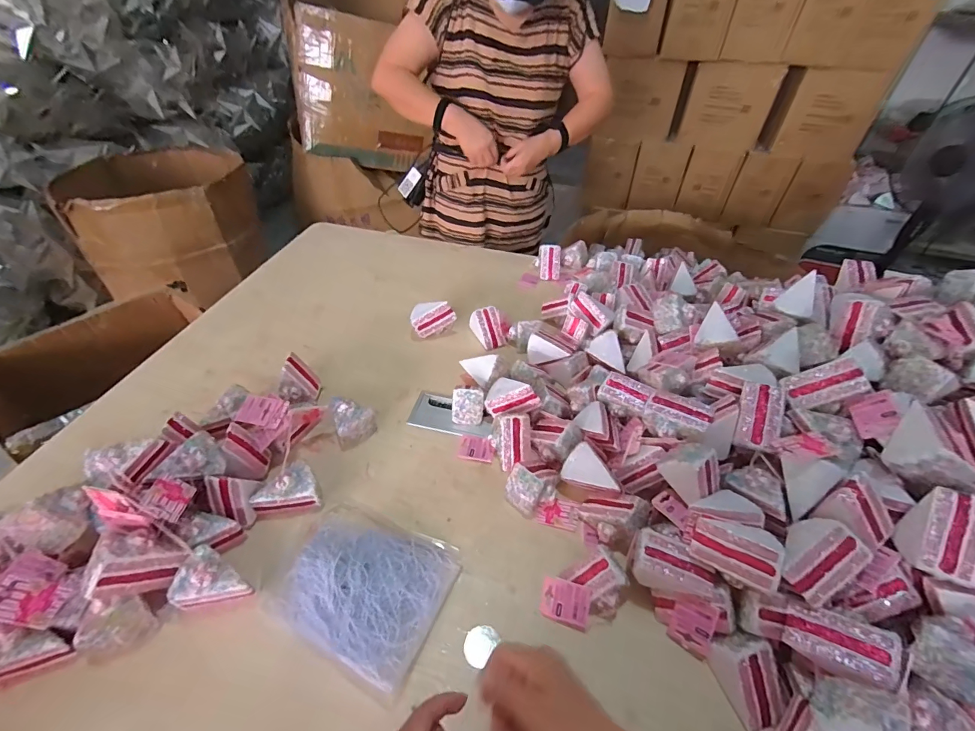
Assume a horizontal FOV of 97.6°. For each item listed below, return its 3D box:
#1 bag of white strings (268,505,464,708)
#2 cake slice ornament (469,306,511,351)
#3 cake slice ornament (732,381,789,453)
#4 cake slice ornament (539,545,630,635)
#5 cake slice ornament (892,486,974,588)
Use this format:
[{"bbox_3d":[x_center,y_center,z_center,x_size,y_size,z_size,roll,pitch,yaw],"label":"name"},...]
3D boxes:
[{"bbox_3d":[-0.161,0.280,0.552,0.204,0.039,0.171,20,47,17],"label":"bag of white strings"},{"bbox_3d":[0.011,-0.083,0.911,0.080,0.057,0.073,-12,46,-15],"label":"cake slice ornament"},{"bbox_3d":[0.382,0.075,0.601,0.053,0.050,0.092,13,80,24],"label":"cake slice ornament"},{"bbox_3d":[0.125,0.286,0.544,0.109,0.069,0.067,-14,47,-17],"label":"cake slice ornament"},{"bbox_3d":[0.502,0.185,0.471,0.056,0.048,0.096,20,85,15],"label":"cake slice ornament"}]

